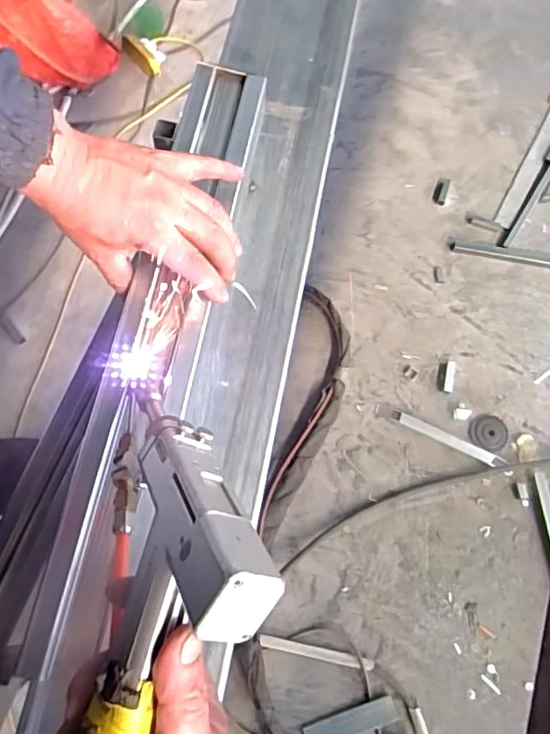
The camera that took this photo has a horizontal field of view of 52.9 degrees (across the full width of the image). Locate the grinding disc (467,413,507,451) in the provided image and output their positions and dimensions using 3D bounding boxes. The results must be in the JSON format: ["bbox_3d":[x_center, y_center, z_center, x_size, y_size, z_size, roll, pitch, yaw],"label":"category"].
[{"bbox_3d":[0.540,0.162,1.393,0.092,0.021,0.094,0,73,0],"label":"grinding disc"}]

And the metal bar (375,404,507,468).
[{"bbox_3d":[0.410,0.168,1.377,0.332,0.020,0.035,26,74,7],"label":"metal bar"}]

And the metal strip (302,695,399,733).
[{"bbox_3d":[0.162,0.771,1.192,0.202,0.011,0.053,-18,67,-5],"label":"metal strip"}]

